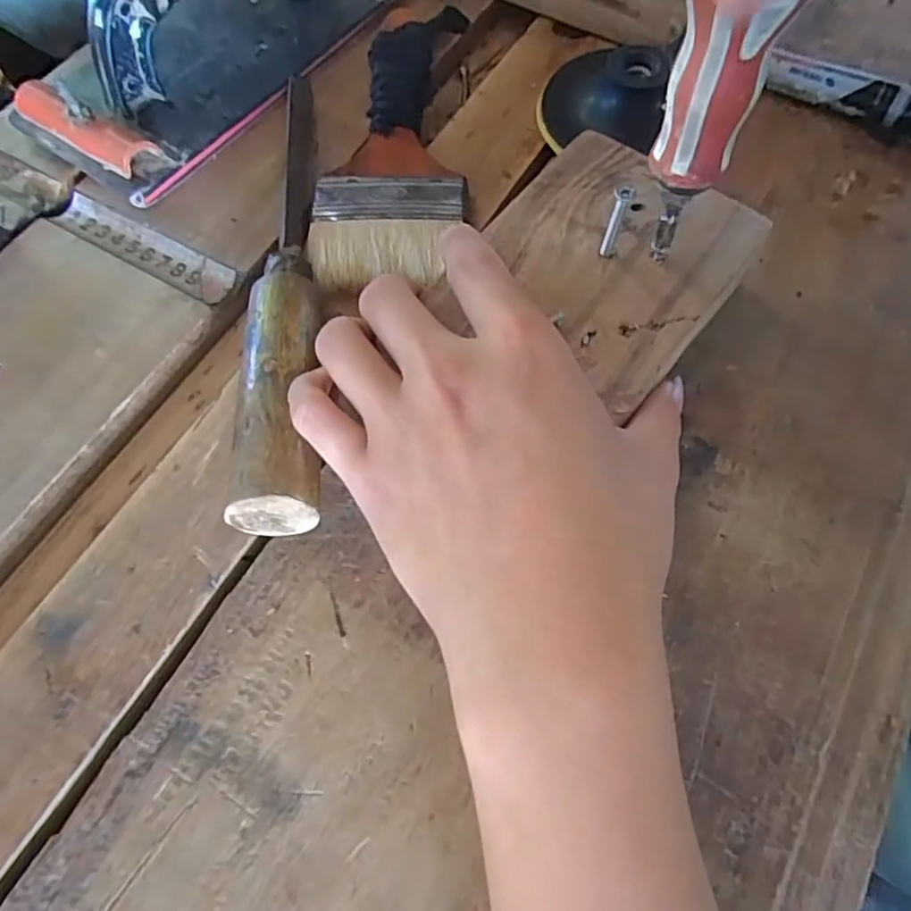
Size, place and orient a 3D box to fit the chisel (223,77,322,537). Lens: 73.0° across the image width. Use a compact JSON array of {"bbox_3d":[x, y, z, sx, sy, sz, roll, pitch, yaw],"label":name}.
[{"bbox_3d":[-0.072,-0.078,0.261,0.028,0.042,0.238,-6,67,-1],"label":"chisel"}]

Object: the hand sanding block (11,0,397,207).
[{"bbox_3d":[-0.125,-0.237,0.316,0.099,0.067,0.217,37,73,16],"label":"hand sanding block"}]

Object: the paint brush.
[{"bbox_3d":[-0.028,-0.162,0.311,0.067,0.015,0.192,3,67,3],"label":"paint brush"}]

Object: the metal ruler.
[{"bbox_3d":[-0.156,-0.103,0.304,0.108,0.007,0.020,28,82,13],"label":"metal ruler"}]

